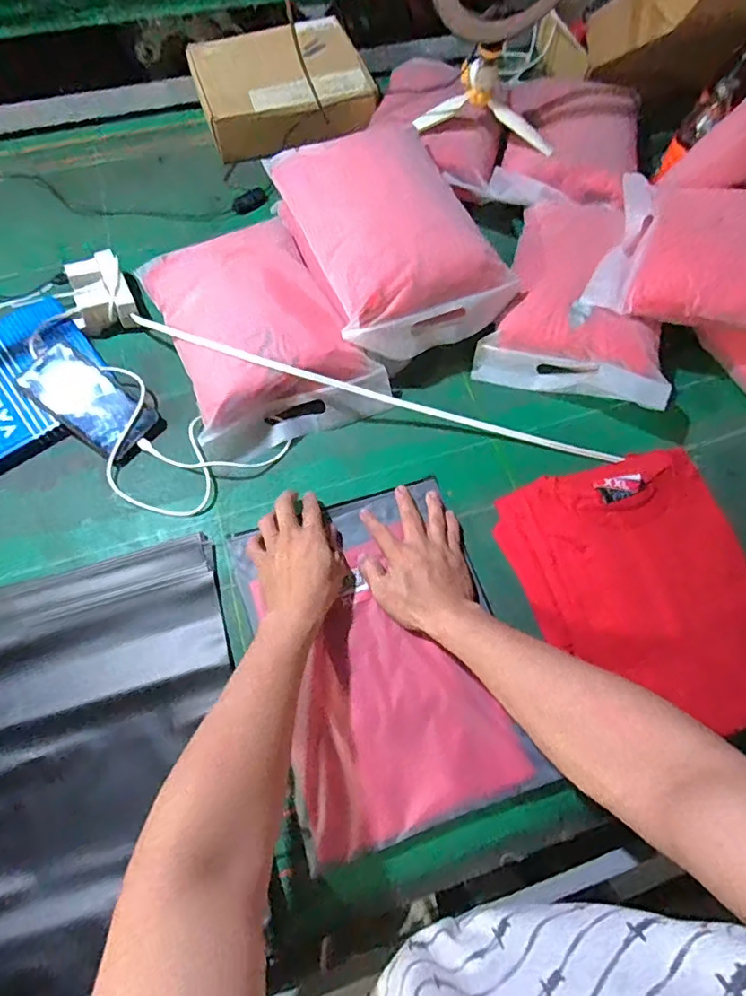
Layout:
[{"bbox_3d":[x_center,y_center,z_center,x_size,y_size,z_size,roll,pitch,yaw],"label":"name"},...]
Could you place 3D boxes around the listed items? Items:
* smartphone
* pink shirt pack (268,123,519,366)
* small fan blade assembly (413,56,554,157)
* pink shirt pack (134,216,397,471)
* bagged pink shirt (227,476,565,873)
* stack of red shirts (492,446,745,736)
[{"bbox_3d":[-0.350,-0.120,0.663,0.162,0.010,0.078,38,73,4],"label":"smartphone"},{"bbox_3d":[0.026,-0.342,0.681,0.233,0.097,0.292,-21,68,-10],"label":"pink shirt pack"},{"bbox_3d":[0.172,-0.569,0.784,0.198,0.087,0.058,12,66,4],"label":"small fan blade assembly"},{"bbox_3d":[-0.142,-0.222,0.684,0.235,0.077,0.310,-21,68,-10],"label":"pink shirt pack"},{"bbox_3d":[0.013,0.155,0.566,0.248,0.019,0.338,-18,67,-9],"label":"bagged pink shirt"},{"bbox_3d":[0.286,0.099,0.559,0.231,0.081,0.284,-15,67,-8],"label":"stack of red shirts"}]

